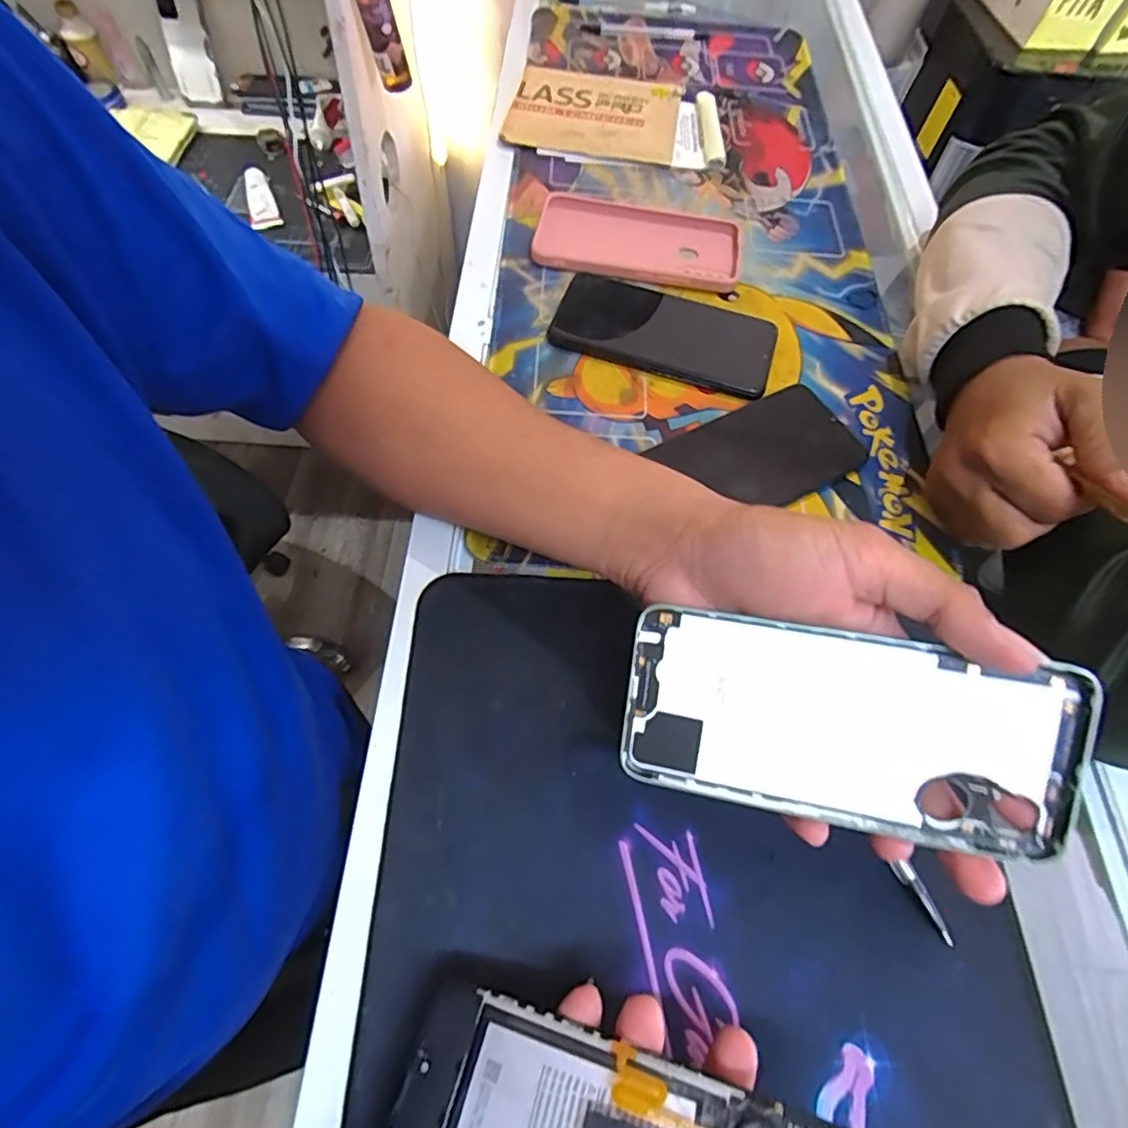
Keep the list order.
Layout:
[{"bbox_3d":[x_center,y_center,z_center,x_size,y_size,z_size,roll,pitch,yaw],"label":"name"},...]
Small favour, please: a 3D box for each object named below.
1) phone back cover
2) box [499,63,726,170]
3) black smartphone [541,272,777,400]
[{"bbox_3d":[0.108,0.065,0.237,0.164,0.006,0.074,7,95,13],"label":"phone back cover"},{"bbox_3d":[0.050,-0.422,0.567,0.204,0.014,0.135,12,63,4],"label":"box"},{"bbox_3d":[0.073,-0.170,0.440,0.160,0.007,0.078,17,63,6],"label":"black smartphone"}]

